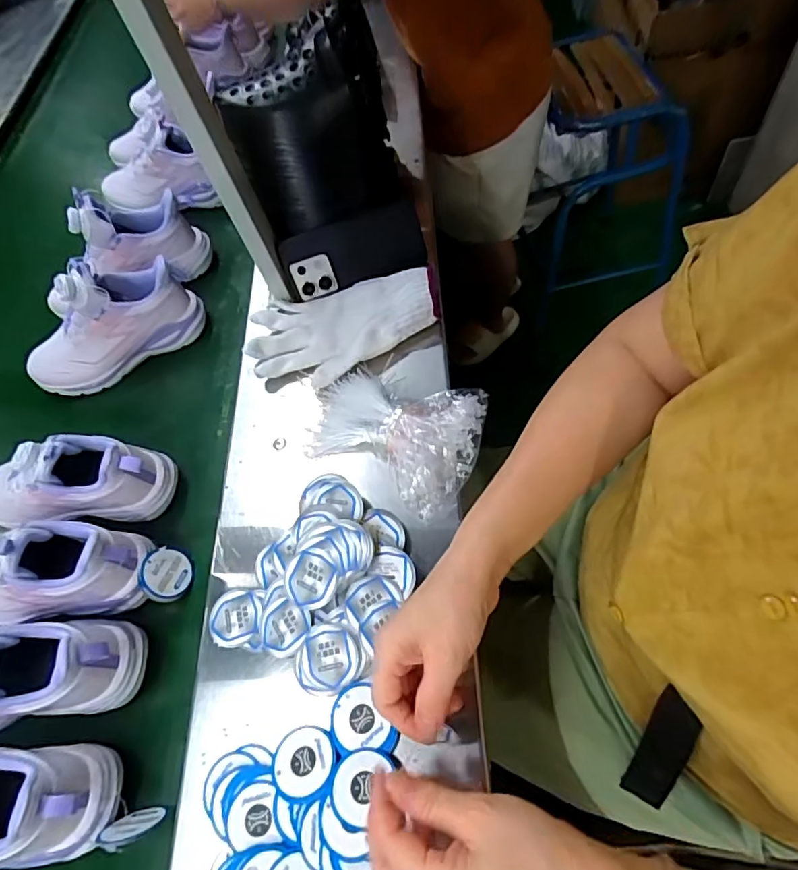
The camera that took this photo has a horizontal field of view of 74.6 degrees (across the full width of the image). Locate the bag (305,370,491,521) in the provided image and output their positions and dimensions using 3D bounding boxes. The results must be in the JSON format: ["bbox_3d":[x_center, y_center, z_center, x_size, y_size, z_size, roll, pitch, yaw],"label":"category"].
[{"bbox_3d":[-0.012,0.003,0.517,0.174,0.060,0.129,20,63,12],"label":"bag"}]

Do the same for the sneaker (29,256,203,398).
[{"bbox_3d":[-0.354,-0.138,0.633,0.219,0.118,0.079,-30,64,-14],"label":"sneaker"}]

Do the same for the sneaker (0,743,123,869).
[{"bbox_3d":[-0.334,0.279,0.397,0.217,0.103,0.081,0,61,2],"label":"sneaker"}]

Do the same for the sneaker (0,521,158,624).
[{"bbox_3d":[-0.342,0.123,0.479,0.211,0.102,0.083,-7,61,-2],"label":"sneaker"}]

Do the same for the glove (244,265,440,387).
[{"bbox_3d":[-0.063,-0.123,0.582,0.217,0.055,0.135,-8,61,-3],"label":"glove"}]

